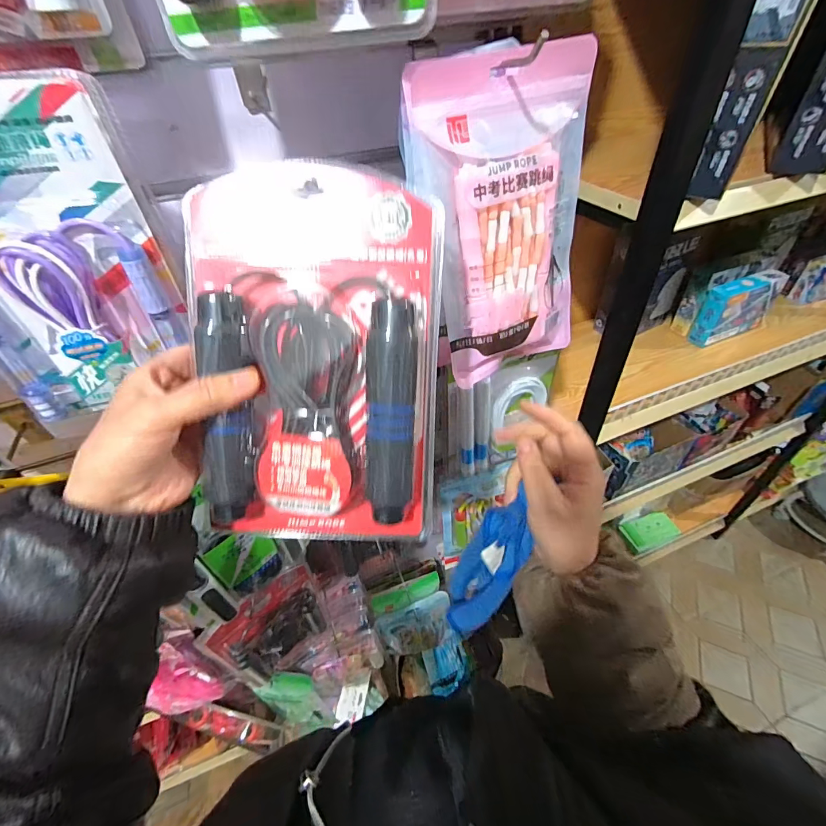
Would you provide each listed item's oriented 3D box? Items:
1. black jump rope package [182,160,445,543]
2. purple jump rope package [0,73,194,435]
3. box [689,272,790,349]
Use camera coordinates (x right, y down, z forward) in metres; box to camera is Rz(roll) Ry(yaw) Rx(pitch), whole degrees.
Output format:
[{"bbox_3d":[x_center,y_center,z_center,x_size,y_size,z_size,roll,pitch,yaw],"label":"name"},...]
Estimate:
[{"bbox_3d":[-0.064,-0.030,0.271,0.159,0.250,0.045,0,4,-5],"label":"black jump rope package"},{"bbox_3d":[-0.253,-0.100,0.283,0.151,0.204,0.031,-19,45,-15],"label":"purple jump rope package"},{"bbox_3d":[0.679,-0.216,0.837,0.169,0.127,0.047,-17,44,-12],"label":"box"}]

